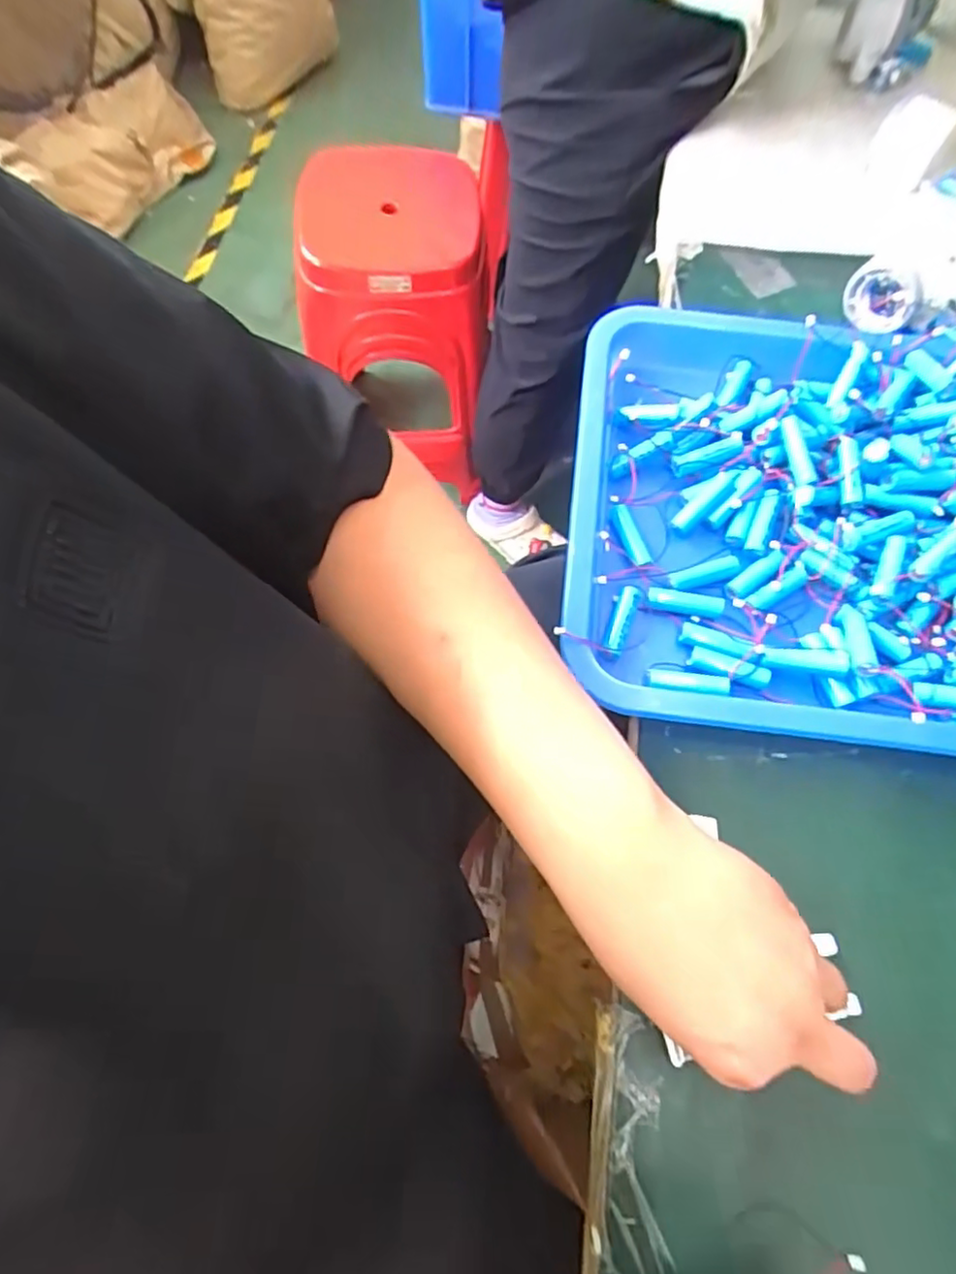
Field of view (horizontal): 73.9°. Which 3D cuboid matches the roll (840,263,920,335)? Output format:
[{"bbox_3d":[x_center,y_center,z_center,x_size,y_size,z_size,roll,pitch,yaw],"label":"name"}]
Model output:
[{"bbox_3d":[0.310,-0.261,0.496,0.022,0.053,0.052,-42,73,-17],"label":"roll"}]

